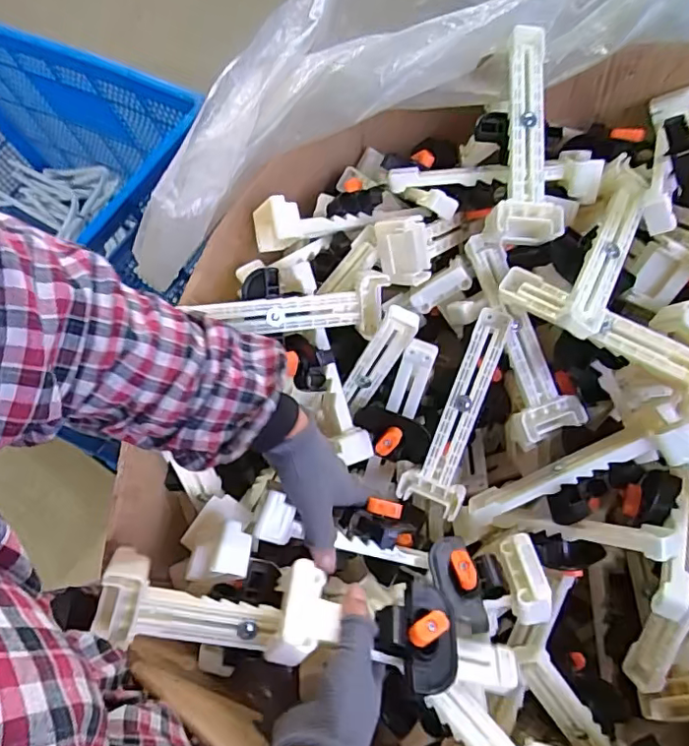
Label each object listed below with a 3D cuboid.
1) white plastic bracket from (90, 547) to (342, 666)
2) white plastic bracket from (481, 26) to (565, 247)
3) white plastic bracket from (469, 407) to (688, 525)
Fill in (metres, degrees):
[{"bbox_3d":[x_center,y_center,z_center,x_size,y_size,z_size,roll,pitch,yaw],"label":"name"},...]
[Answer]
[{"bbox_3d":[-0.091,0.170,0.403,0.168,0.053,0.063,7,58,-5],"label":"white plastic bracket"},{"bbox_3d":[0.173,-0.229,0.531,0.061,0.031,0.211,4,80,6],"label":"white plastic bracket"},{"bbox_3d":[0.207,0.091,0.504,0.198,0.043,0.058,-29,54,24],"label":"white plastic bracket"}]

